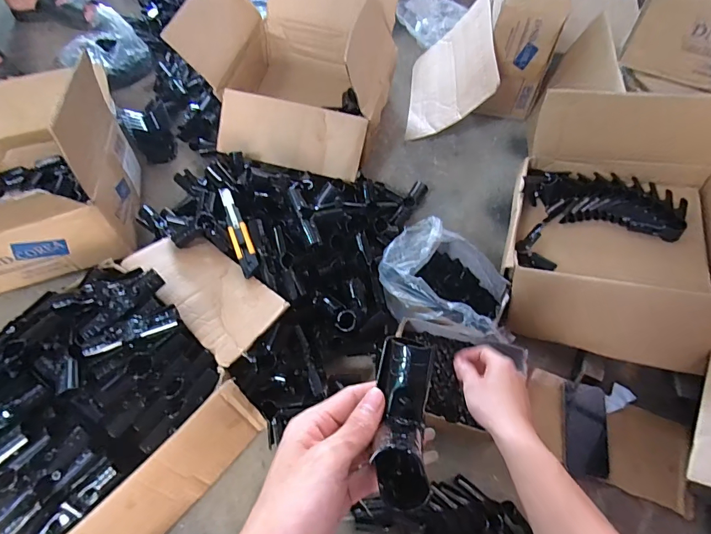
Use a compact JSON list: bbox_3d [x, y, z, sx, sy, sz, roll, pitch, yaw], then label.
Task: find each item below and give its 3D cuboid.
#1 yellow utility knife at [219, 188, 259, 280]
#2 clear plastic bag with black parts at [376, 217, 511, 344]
[{"bbox_3d":[-0.210,-0.071,0.735,0.032,0.012,0.202,-19,64,-11],"label":"yellow utility knife"},{"bbox_3d":[0.164,0.033,0.760,0.232,0.132,0.197,17,63,8],"label":"clear plastic bag with black parts"}]

